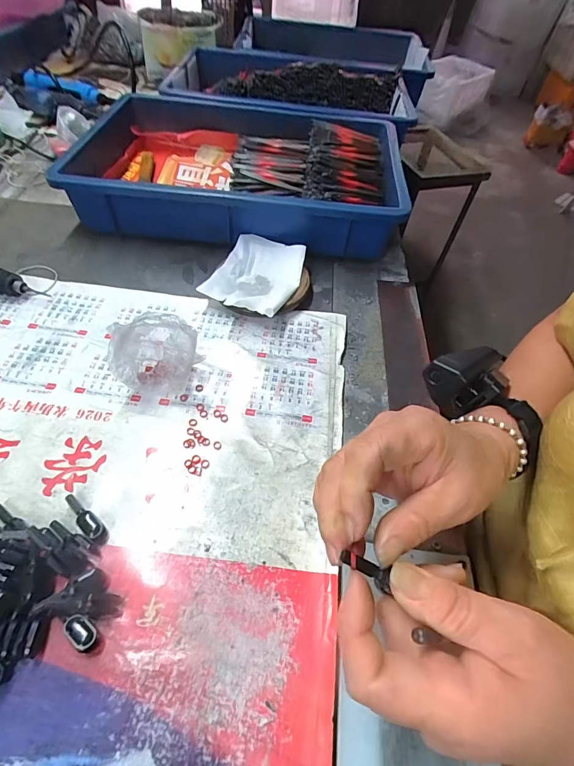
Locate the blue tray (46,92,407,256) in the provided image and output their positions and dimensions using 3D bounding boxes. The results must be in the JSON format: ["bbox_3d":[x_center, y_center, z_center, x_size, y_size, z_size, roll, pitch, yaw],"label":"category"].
[{"bbox_3d":[-0.064,-0.312,0.561,0.426,0.080,0.300,8,53,2],"label":"blue tray"}]

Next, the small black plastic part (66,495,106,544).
[{"bbox_3d":[-0.154,0.101,0.292,0.045,0.012,0.013,33,58,19],"label":"small black plastic part"}]

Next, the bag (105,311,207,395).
[{"bbox_3d":[-0.121,-0.027,0.351,0.073,0.075,0.053,9,53,3],"label":"bag"}]

